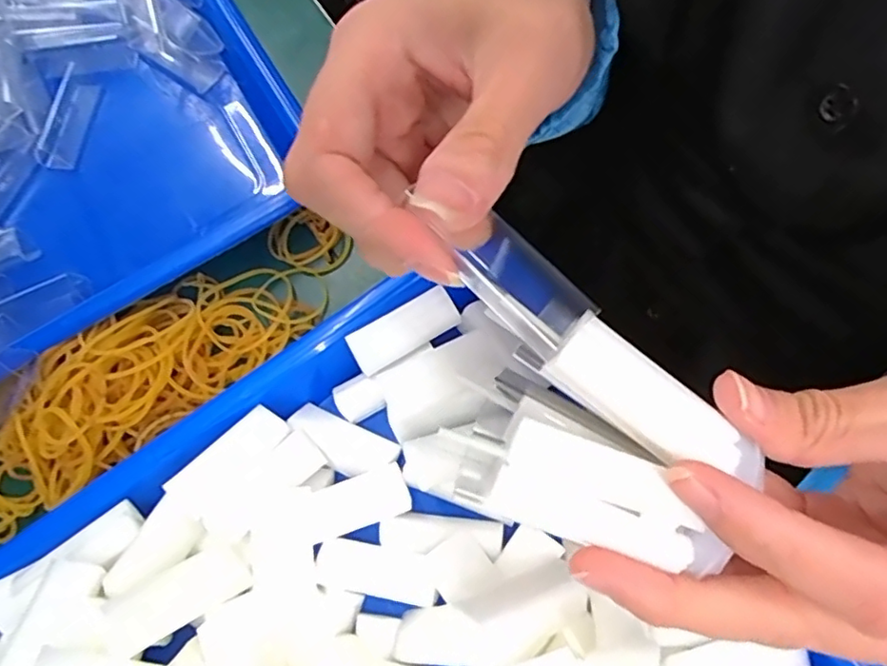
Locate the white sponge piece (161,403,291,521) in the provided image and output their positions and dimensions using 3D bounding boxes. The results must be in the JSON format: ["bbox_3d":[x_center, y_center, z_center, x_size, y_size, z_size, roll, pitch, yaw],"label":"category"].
[{"bbox_3d":[-0.082,0.048,0.224,0.016,0.009,0.046,41,81,17],"label":"white sponge piece"}]

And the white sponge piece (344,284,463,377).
[{"bbox_3d":[-0.016,-0.002,0.239,0.045,0.005,0.018,-33,72,-4],"label":"white sponge piece"}]

